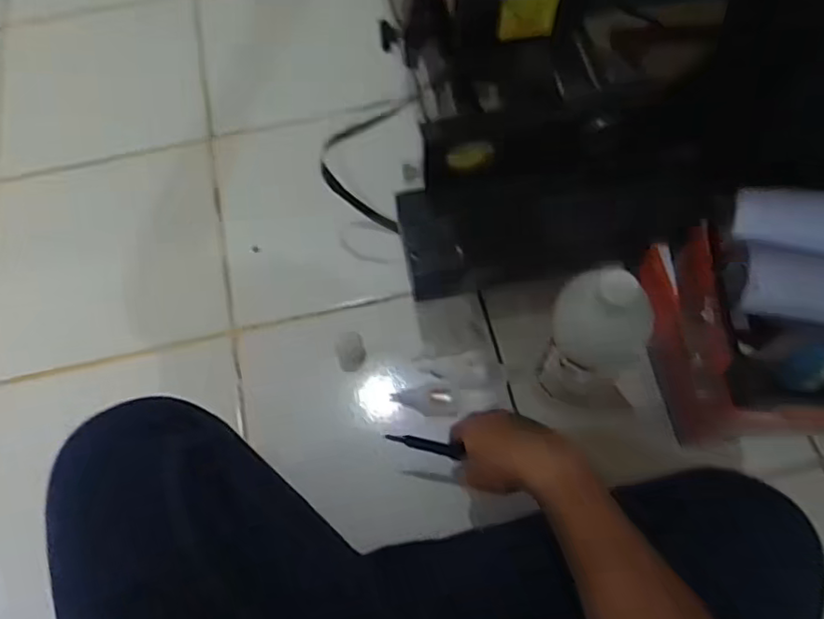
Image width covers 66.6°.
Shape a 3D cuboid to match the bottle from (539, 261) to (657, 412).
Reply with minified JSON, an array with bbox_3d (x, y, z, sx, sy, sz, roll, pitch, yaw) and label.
[{"bbox_3d":[0.161,0.029,0.561,0.080,0.158,0.079,13,67,8],"label":"bottle"}]

